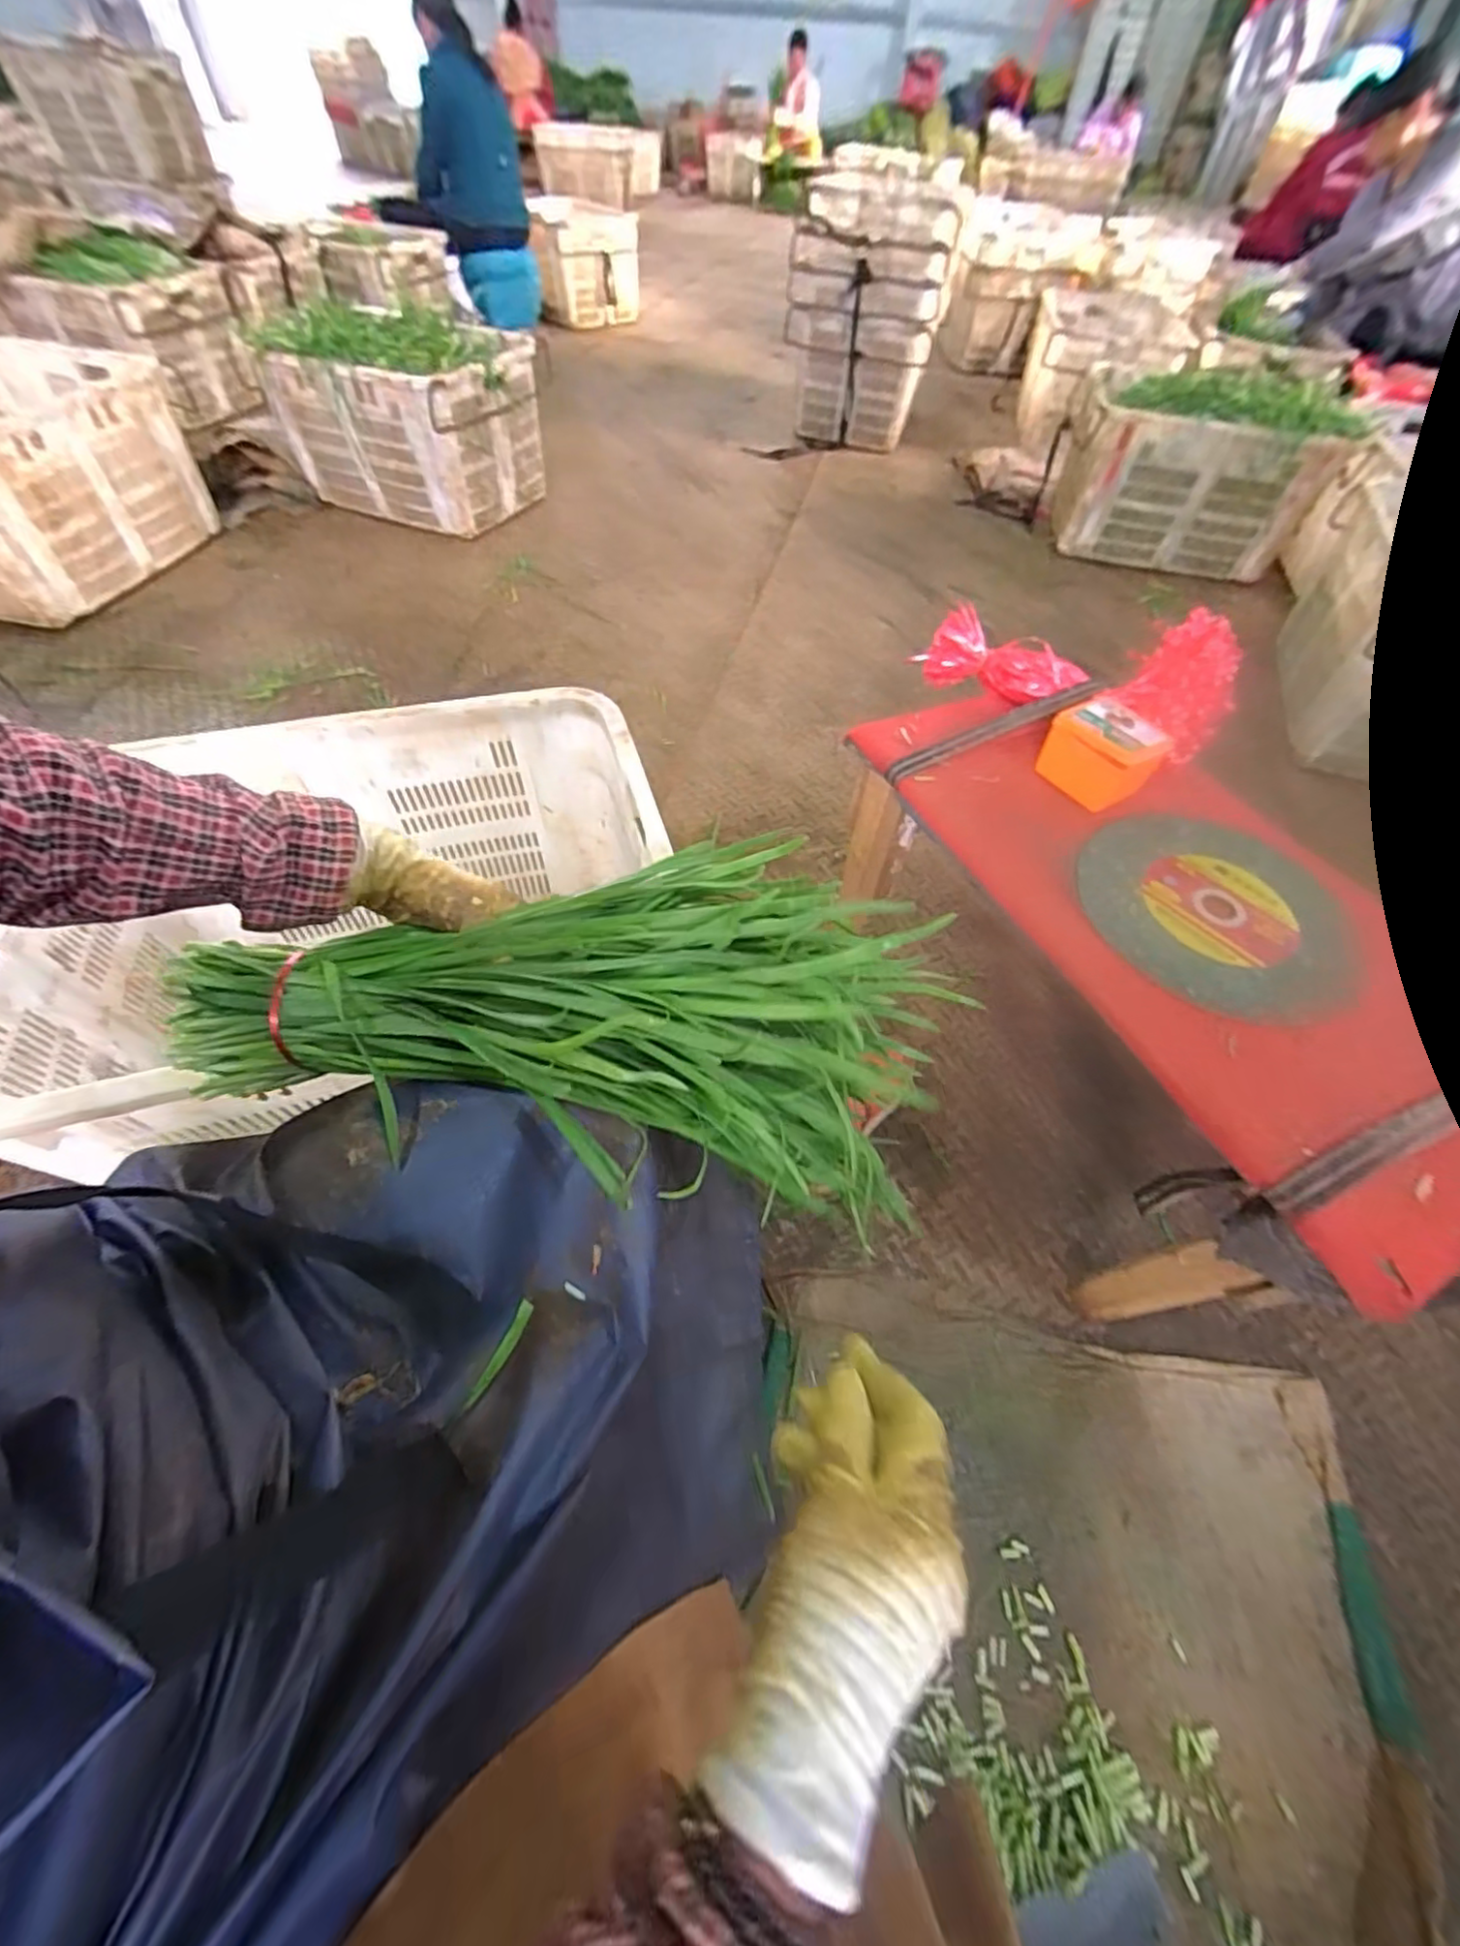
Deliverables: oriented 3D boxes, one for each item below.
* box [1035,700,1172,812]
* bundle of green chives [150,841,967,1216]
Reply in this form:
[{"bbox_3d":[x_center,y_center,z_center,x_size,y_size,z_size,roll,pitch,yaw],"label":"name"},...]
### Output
[{"bbox_3d":[0.414,-0.246,0.724,0.109,0.064,0.097,40,62,22],"label":"box"},{"bbox_3d":[-0.122,0.016,0.418,0.463,0.125,0.212,1,55,4],"label":"bundle of green chives"}]

